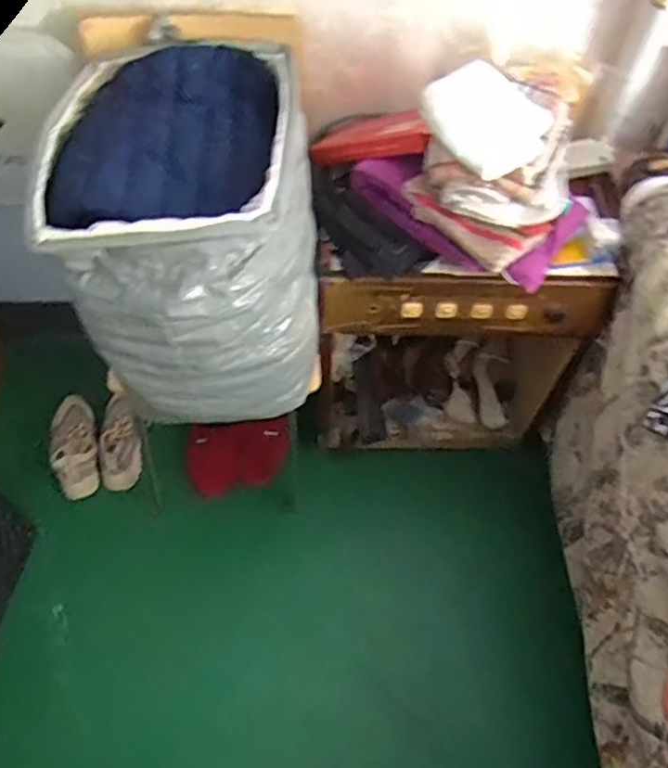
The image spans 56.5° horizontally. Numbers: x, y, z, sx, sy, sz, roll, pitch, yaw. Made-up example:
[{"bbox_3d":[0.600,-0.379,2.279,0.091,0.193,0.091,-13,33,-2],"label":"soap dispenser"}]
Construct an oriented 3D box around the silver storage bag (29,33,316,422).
[{"bbox_3d":[-0.221,-0.252,1.016,0.364,0.388,0.497,-5,58,-5],"label":"silver storage bag"}]

